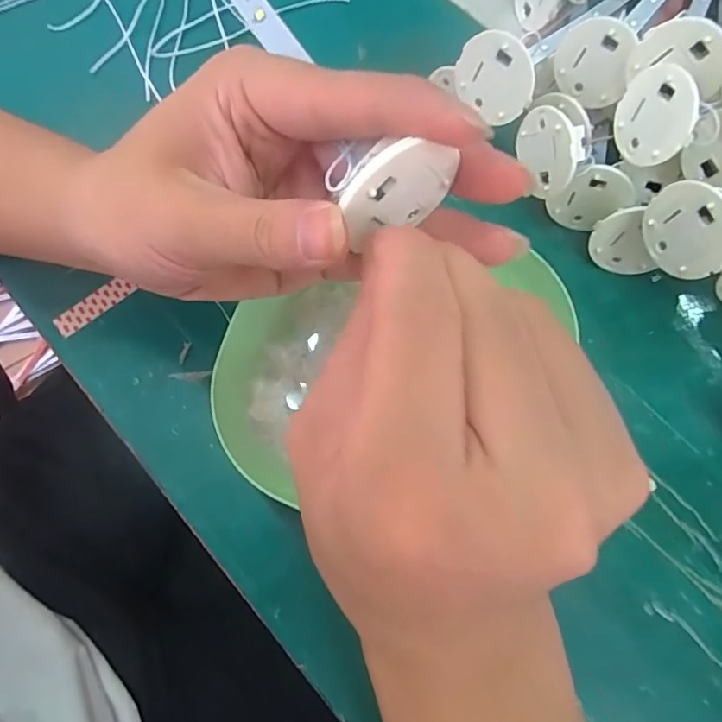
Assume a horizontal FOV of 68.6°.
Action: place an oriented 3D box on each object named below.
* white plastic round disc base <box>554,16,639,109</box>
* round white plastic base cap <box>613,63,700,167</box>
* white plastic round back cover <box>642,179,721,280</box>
[{"bbox_3d":[0.110,-0.140,0.248,0.036,0.034,0.010,37,73,10],"label":"white plastic round disc base"},{"bbox_3d":[0.125,-0.104,0.226,0.004,0.038,0.036,-13,28,-22],"label":"round white plastic base cap"},{"bbox_3d":[0.133,-0.053,0.215,0.009,0.036,0.037,-23,73,-10],"label":"white plastic round back cover"}]

